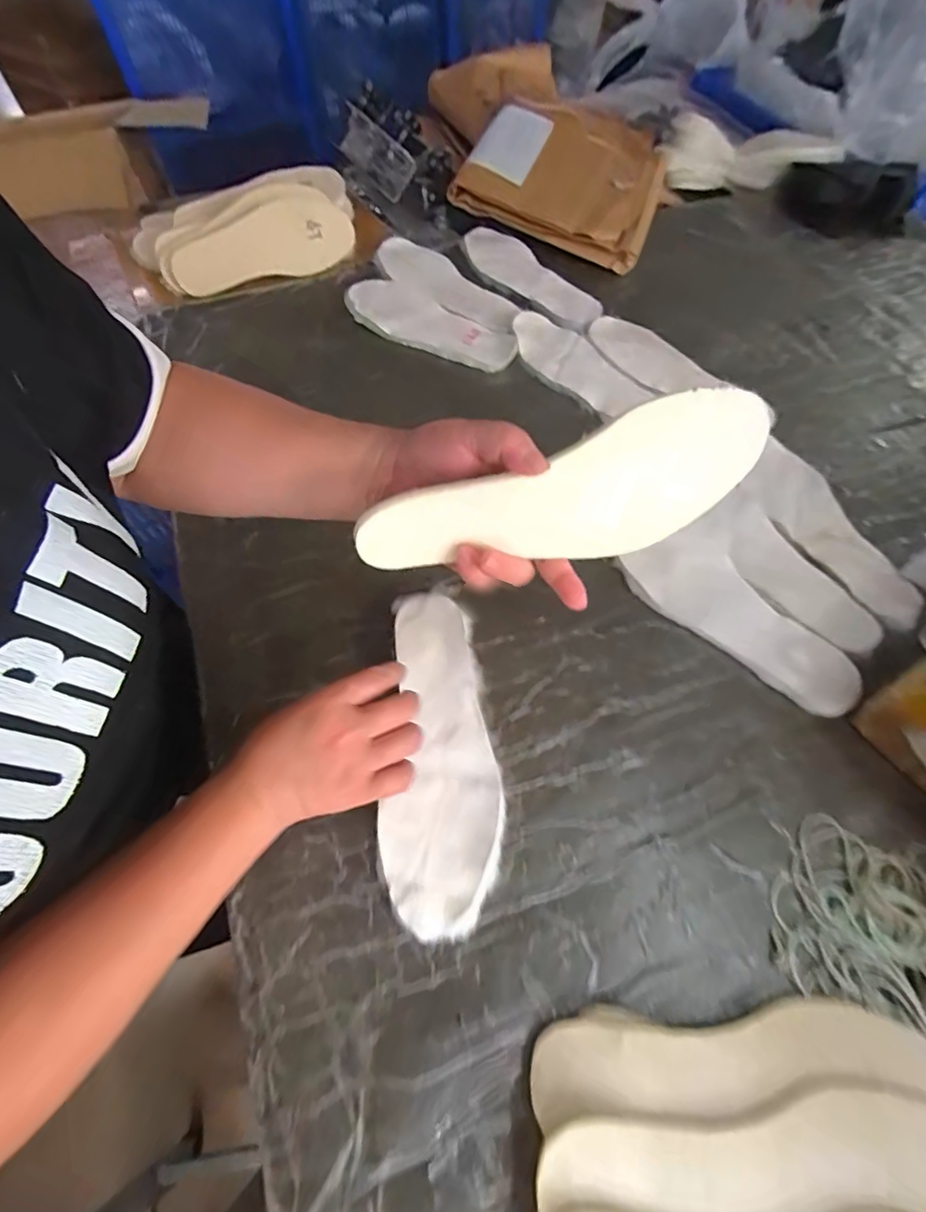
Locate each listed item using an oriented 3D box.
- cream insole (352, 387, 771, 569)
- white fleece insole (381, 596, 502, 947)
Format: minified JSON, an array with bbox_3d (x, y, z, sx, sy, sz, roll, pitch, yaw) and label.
[{"bbox_3d":[0.066,-0.063,0.317,0.251,0.092,0.021,-21,40,0],"label":"cream insole"},{"bbox_3d":[-0.018,0.110,0.417,0.088,0.015,0.266,-2,61,-2],"label":"white fleece insole"}]

